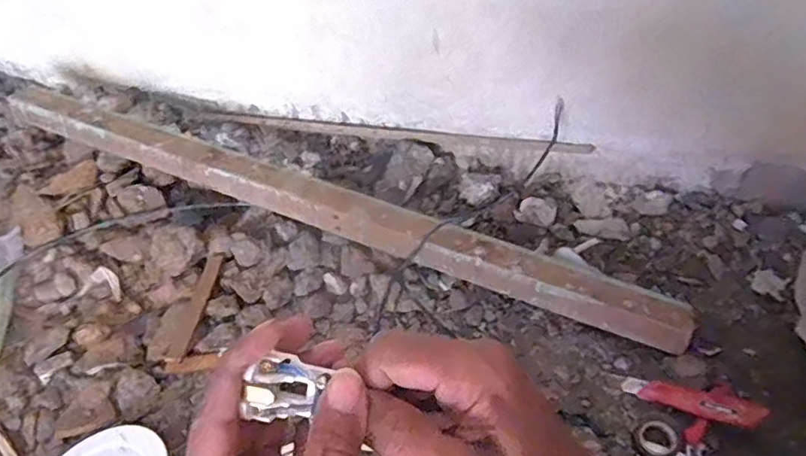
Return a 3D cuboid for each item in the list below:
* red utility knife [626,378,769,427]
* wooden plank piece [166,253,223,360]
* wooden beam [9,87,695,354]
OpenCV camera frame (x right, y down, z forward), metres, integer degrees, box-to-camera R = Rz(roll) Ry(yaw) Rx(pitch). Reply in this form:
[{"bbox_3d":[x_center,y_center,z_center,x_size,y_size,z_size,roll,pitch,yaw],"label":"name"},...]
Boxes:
[{"bbox_3d":[0.342,0.205,0.671,0.147,0.011,0.030,9,57,28],"label":"red utility knife"},{"bbox_3d":[-0.298,0.109,0.819,0.029,0.007,0.176,-5,47,12],"label":"wooden plank piece"},{"bbox_3d":[-0.134,-0.043,0.840,1.073,0.047,0.077,17,59,18],"label":"wooden beam"}]

